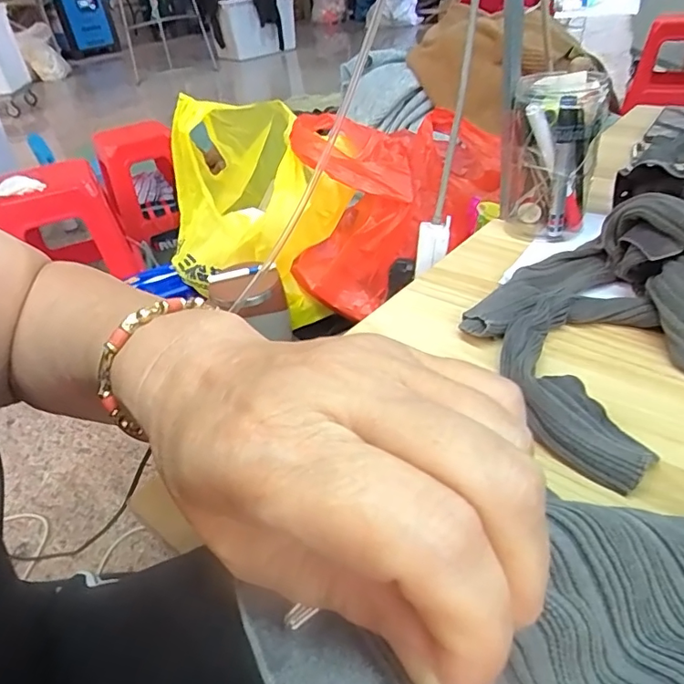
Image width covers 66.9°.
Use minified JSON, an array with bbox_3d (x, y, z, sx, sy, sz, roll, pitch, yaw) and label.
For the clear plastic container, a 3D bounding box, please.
[{"bbox_3d":[0.216,-0.182,0.544,0.088,0.168,0.079,7,40,17],"label":"clear plastic container"}]

